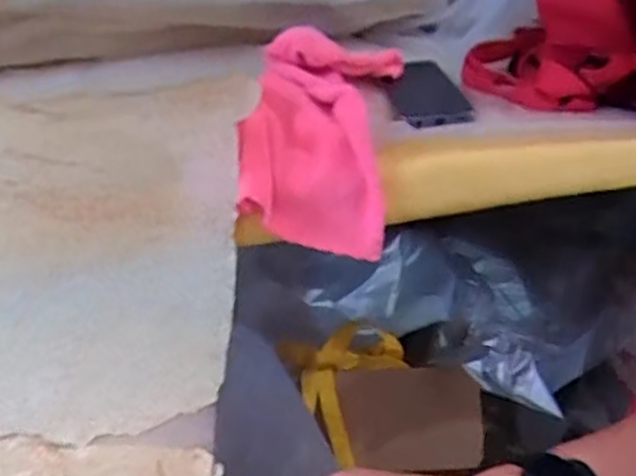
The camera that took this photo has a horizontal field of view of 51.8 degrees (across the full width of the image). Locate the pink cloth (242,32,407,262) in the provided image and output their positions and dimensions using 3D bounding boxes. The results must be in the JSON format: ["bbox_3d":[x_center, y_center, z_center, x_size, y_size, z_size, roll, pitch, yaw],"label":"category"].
[{"bbox_3d":[0.011,-0.116,0.643,0.138,0.085,0.285,0,50,5],"label":"pink cloth"}]

